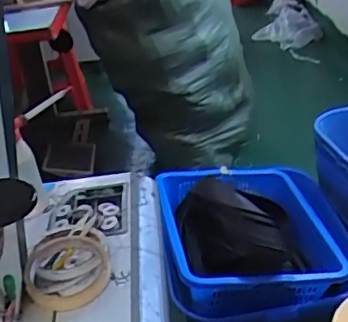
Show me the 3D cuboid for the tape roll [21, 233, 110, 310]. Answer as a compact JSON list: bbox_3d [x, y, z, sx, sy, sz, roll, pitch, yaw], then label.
[{"bbox_3d":[-0.119,0.116,0.637,0.090,0.021,0.109,-11,31,-7],"label":"tape roll"}]

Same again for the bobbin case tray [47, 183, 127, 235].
[{"bbox_3d":[-0.111,0.066,0.751,0.097,0.018,0.112,-6,31,1],"label":"bobbin case tray"}]

